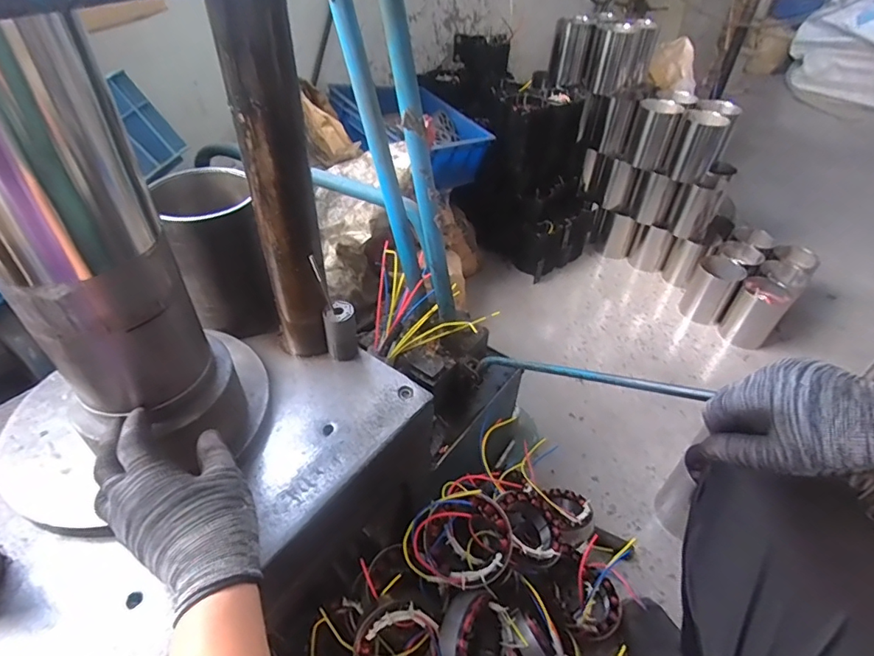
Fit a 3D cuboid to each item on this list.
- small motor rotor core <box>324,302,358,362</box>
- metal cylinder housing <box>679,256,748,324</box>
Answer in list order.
[{"bbox_3d":[-0.122,0.003,0.619,0.037,0.078,0.030,-6,43,-9],"label":"small motor rotor core"},{"bbox_3d":[0.788,-0.110,1.392,0.117,0.160,0.137,26,47,23],"label":"metal cylinder housing"}]

